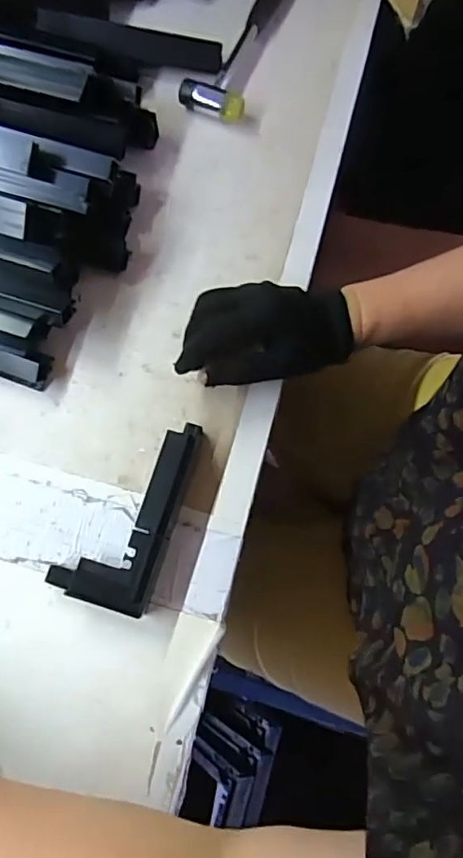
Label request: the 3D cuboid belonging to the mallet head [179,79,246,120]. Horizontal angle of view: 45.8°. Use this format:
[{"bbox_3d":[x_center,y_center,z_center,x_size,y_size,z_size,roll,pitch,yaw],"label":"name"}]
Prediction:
[{"bbox_3d":[-0.019,-0.306,0.512,0.061,0.025,0.021,9,77,3],"label":"mallet head"}]

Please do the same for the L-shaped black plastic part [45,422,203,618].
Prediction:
[{"bbox_3d":[-0.080,0.061,0.429,0.076,0.025,0.148,16,78,4],"label":"L-shaped black plastic part"}]

